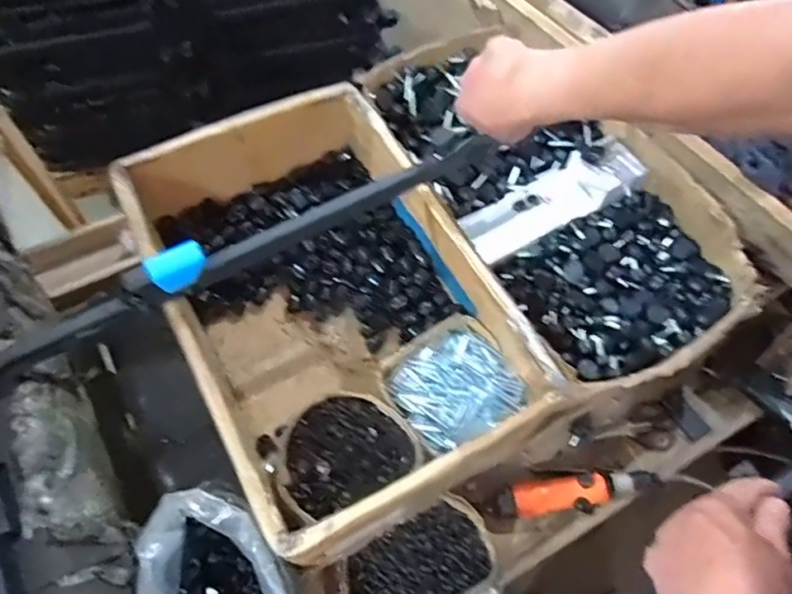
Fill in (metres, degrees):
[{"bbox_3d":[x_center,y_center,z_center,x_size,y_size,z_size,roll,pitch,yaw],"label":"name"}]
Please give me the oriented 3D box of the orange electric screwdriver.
[{"bbox_3d":[0.239,0.247,0.732,0.211,0.032,0.044,-7,63,-5],"label":"orange electric screwdriver"}]

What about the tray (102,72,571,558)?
[{"bbox_3d":[-0.087,0.004,0.736,0.332,0.179,0.519,-26,66,-14],"label":"tray"}]

